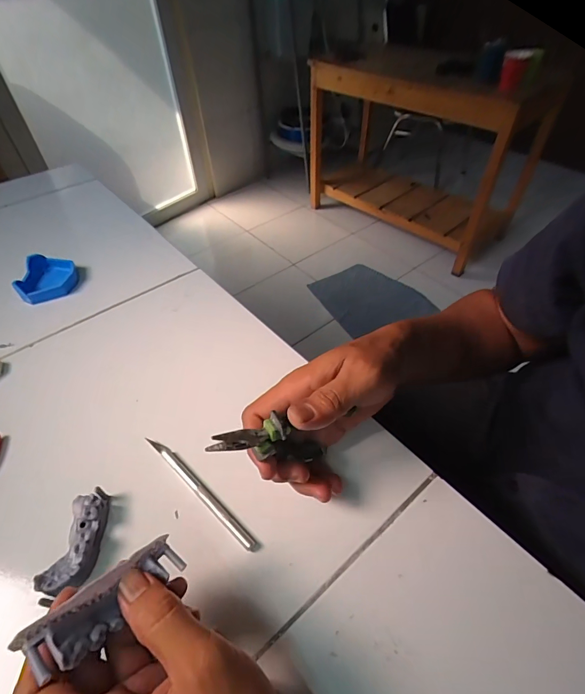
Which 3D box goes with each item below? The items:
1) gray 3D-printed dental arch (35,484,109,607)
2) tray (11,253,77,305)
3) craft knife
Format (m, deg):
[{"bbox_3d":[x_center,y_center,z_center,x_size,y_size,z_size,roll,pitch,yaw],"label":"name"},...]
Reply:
[{"bbox_3d":[-0.163,0.150,0.292,0.029,0.024,0.080,0,47,2],"label":"gray 3D-printed dental arch"},{"bbox_3d":[-0.336,-0.096,0.524,0.072,0.026,0.081,-27,52,-21],"label":"tray"},{"bbox_3d":[-0.081,0.120,0.325,0.136,0.008,0.010,34,57,29],"label":"craft knife"}]

